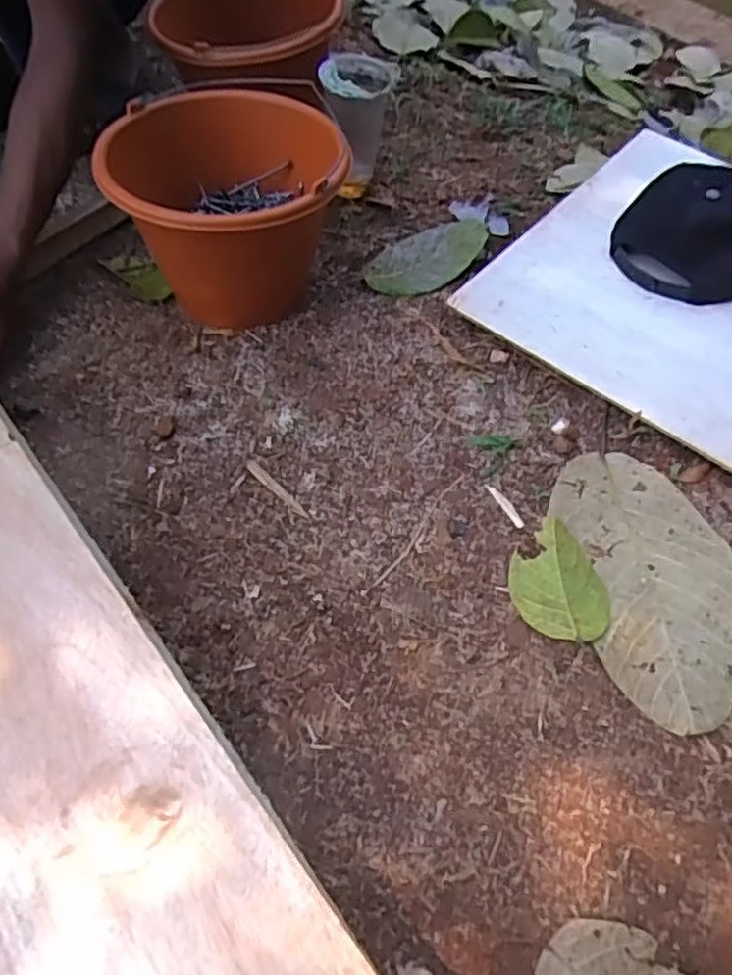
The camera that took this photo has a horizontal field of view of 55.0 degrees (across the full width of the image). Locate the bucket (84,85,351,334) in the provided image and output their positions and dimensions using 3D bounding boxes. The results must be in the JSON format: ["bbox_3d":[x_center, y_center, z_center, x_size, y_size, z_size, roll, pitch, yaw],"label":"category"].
[{"bbox_3d":[-0.145,-0.290,0.778,0.234,0.190,0.236,0,57,1],"label":"bucket"}]

